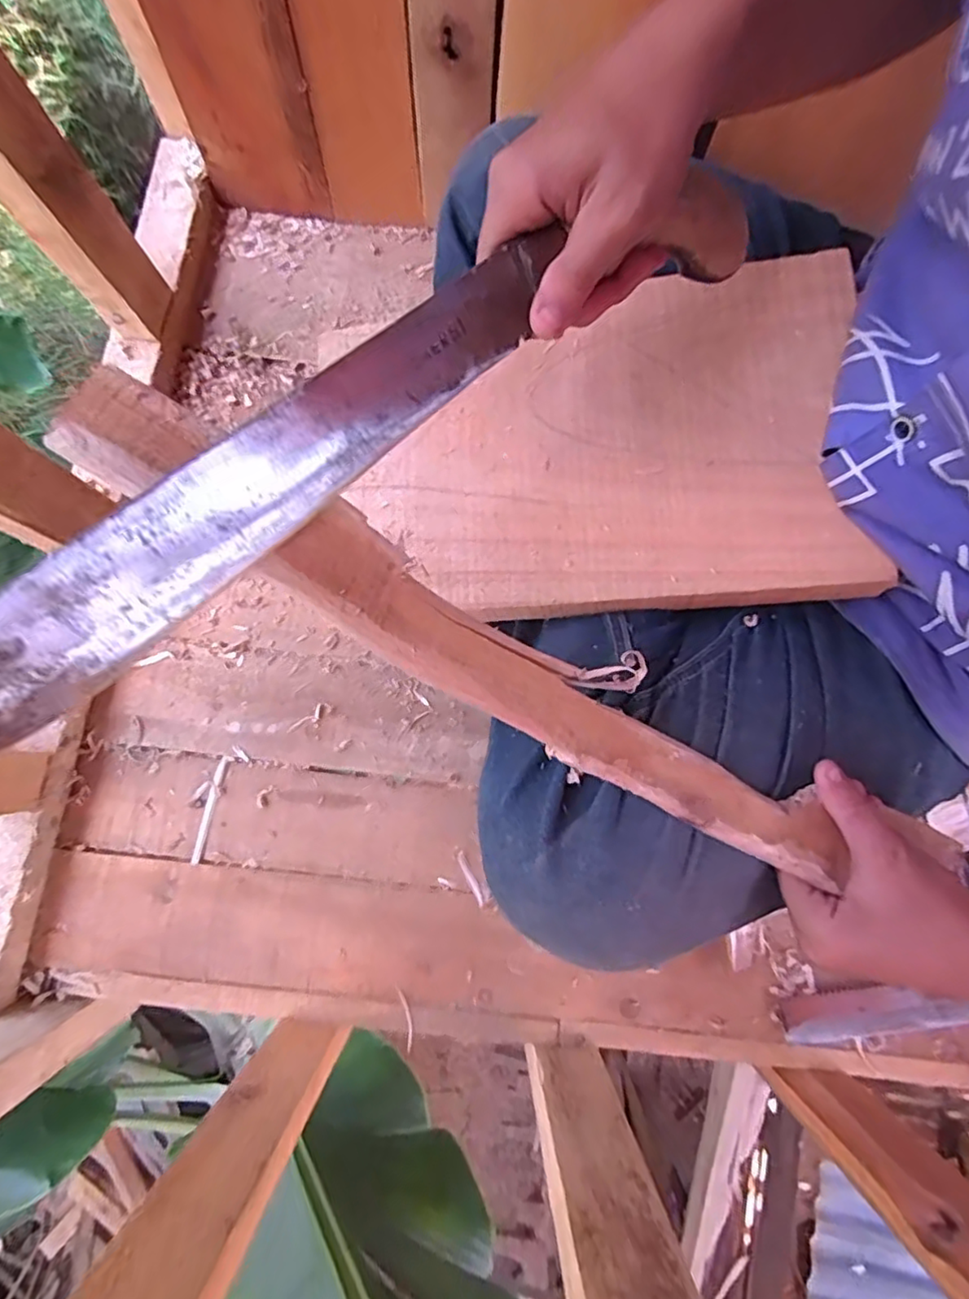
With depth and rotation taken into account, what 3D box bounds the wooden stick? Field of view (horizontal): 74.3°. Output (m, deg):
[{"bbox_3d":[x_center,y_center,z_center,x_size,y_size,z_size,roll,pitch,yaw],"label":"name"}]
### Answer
[{"bbox_3d":[0.010,0.008,0.280,0.383,0.012,0.043,32,80,-13],"label":"wooden stick"}]

